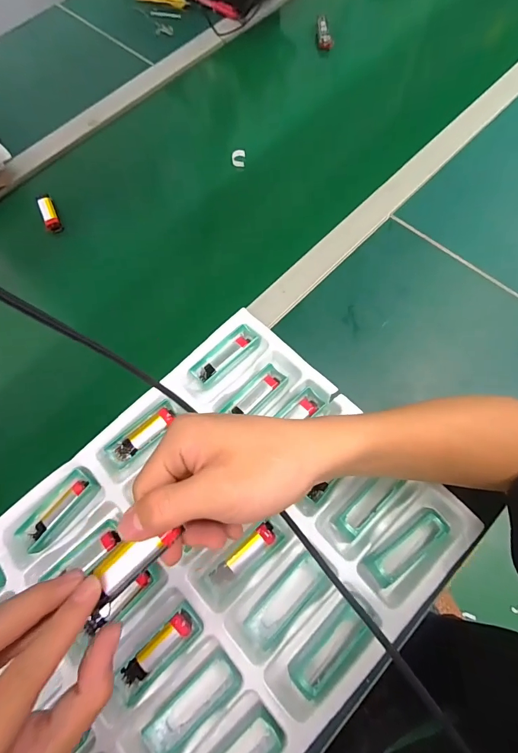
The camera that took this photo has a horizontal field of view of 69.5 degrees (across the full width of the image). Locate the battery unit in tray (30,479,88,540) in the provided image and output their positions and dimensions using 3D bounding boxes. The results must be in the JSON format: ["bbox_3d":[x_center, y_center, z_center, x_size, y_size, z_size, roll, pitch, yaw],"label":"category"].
[{"bbox_3d":[-0.195,0.130,0.365,0.013,0.009,0.066,34,74,14],"label":"battery unit in tray"}]

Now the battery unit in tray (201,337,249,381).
[{"bbox_3d":[-0.038,-0.021,0.412,0.068,0.008,0.013,-39,72,-11],"label":"battery unit in tray"}]

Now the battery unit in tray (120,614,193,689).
[{"bbox_3d":[-0.085,0.231,0.319,0.066,0.016,0.018,-41,73,-12],"label":"battery unit in tray"}]

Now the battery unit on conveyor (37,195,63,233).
[{"bbox_3d":[-0.292,-0.228,0.521,0.018,0.019,0.055,-20,89,-5],"label":"battery unit on conveyor"}]

